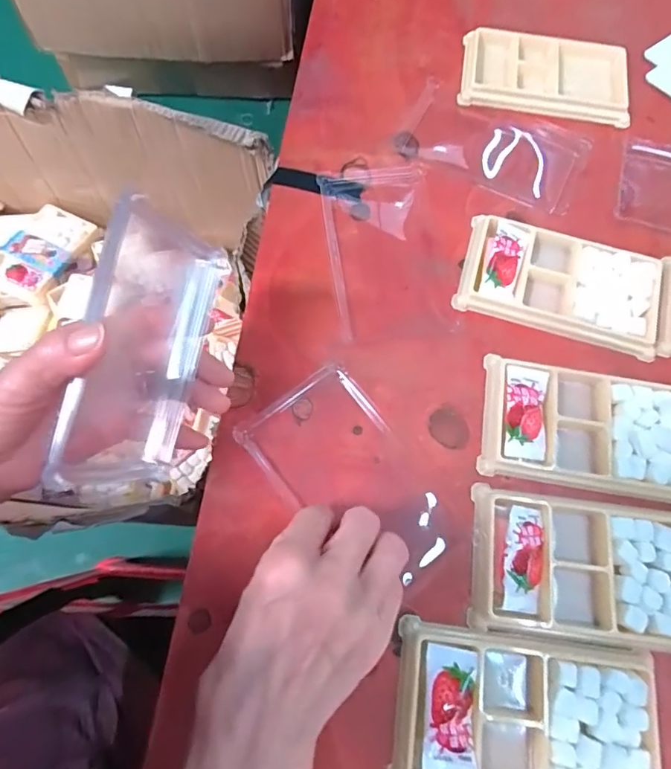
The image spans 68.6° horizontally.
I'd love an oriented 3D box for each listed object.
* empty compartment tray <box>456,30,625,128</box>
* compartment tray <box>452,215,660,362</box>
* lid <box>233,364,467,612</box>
[{"bbox_3d":[0.175,-0.256,0.407,0.135,0.018,0.077,9,70,2],"label":"empty compartment tray"},{"bbox_3d":[0.156,-0.072,0.341,0.131,0.013,0.078,13,70,4],"label":"compartment tray"},{"bbox_3d":[0.013,0.059,0.295,0.076,0.011,0.139,-36,74,-13],"label":"lid"}]

